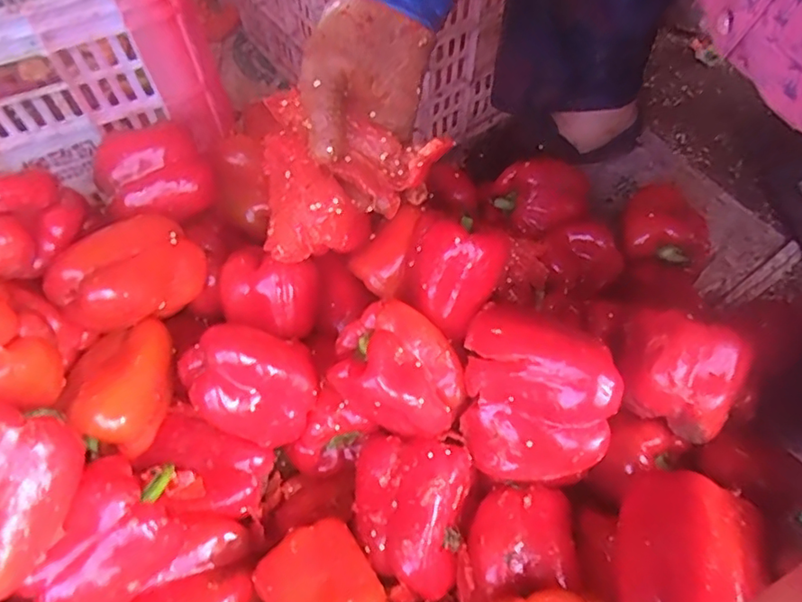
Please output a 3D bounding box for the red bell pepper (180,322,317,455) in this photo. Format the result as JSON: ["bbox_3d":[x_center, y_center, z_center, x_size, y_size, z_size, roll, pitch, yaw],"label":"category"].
[{"bbox_3d":[-0.118,0.065,0.462,0.099,0.067,0.087,-26,63,-15],"label":"red bell pepper"}]

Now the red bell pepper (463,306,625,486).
[{"bbox_3d":[0.105,0.069,0.451,0.106,0.099,0.124,0,59,0],"label":"red bell pepper"}]

